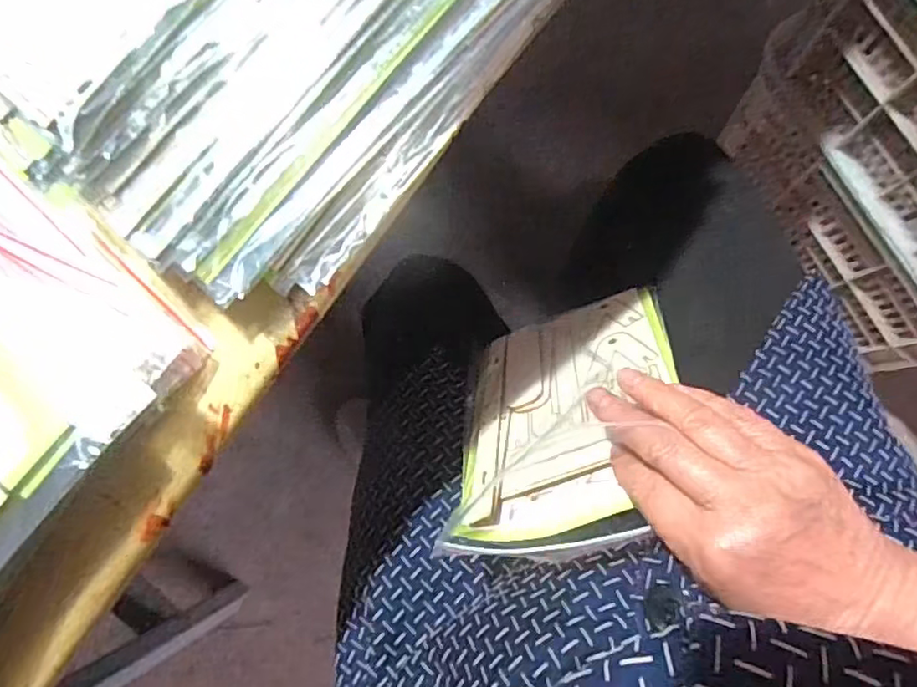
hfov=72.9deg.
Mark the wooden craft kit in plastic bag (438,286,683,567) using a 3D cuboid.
[{"bbox_3d":[0.068,0.038,0.398,0.139,0.221,0.019,-16,122,19],"label":"wooden craft kit in plastic bag"}]

